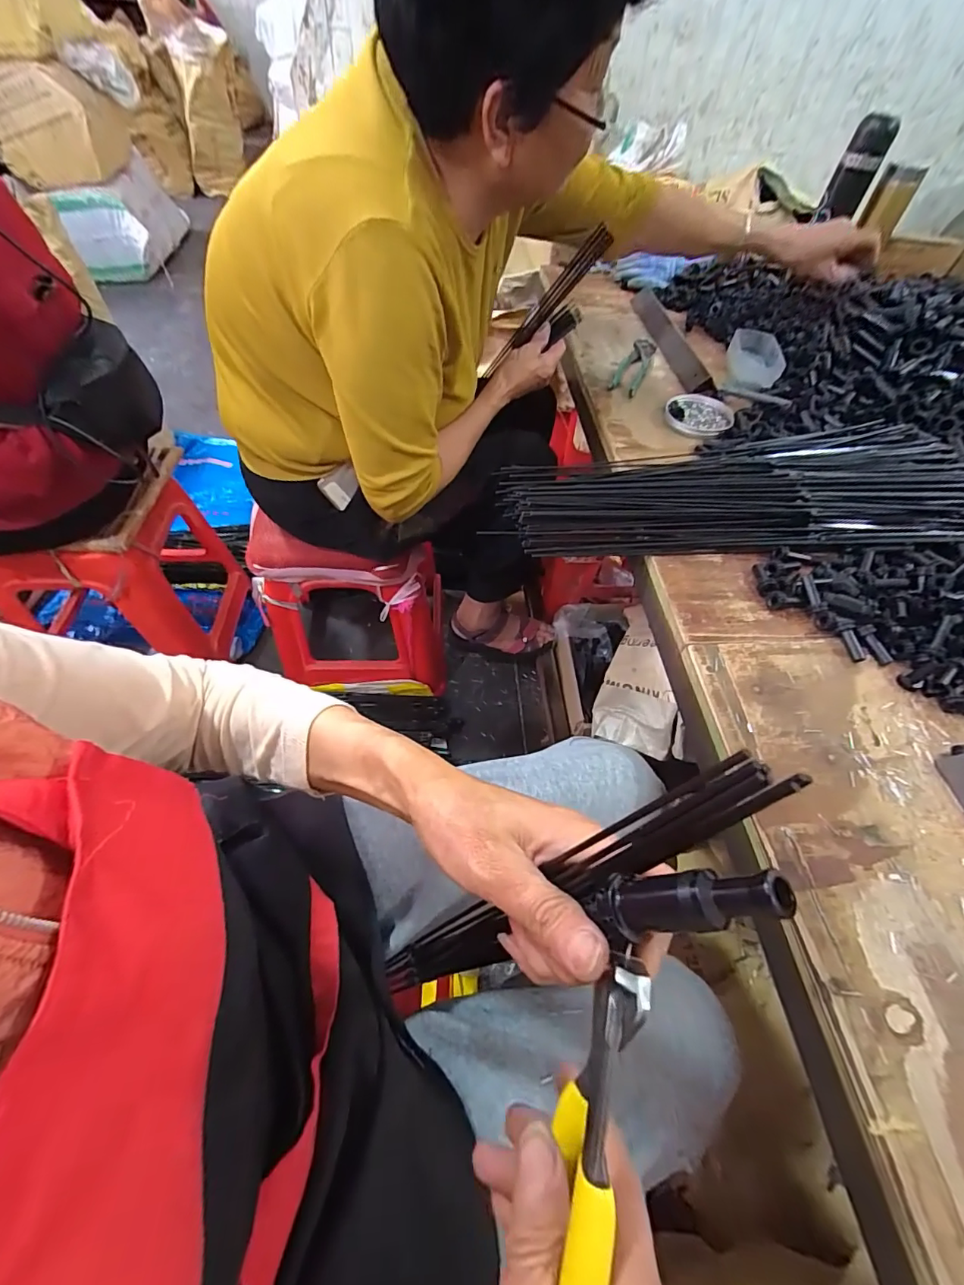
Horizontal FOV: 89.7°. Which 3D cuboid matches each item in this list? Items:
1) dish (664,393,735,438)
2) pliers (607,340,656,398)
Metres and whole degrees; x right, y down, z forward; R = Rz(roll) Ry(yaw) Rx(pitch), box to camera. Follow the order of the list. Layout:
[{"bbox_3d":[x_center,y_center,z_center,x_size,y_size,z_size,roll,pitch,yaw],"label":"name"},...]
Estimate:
[{"bbox_3d":[0.299,-0.315,0.667,0.089,0.013,0.095,23,57,11],"label":"dish"},{"bbox_3d":[0.233,-0.425,0.741,0.041,0.008,0.156,22,57,10],"label":"pliers"}]

